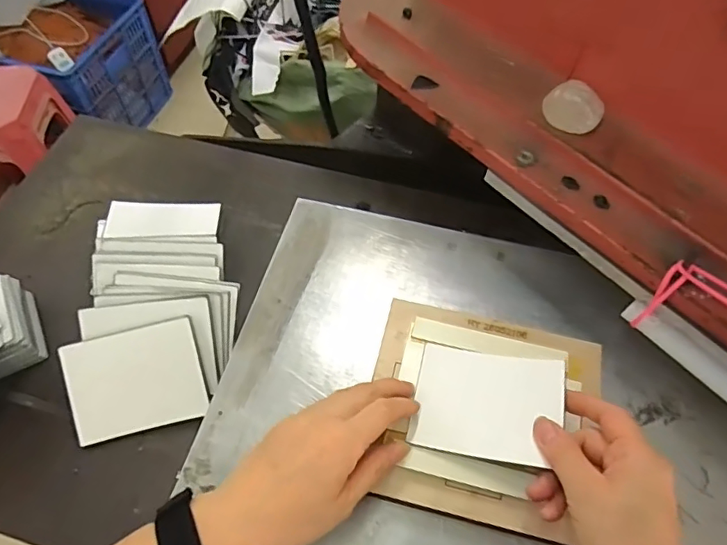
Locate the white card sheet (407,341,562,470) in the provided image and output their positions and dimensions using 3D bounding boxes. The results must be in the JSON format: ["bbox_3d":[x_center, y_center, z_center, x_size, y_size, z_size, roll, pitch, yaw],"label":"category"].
[{"bbox_3d":[0.092,0.096,0.388,0.102,0.022,0.079,11,58,6],"label":"white card sheet"}]

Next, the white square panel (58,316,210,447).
[{"bbox_3d":[-0.187,0.089,0.429,0.105,0.006,0.083,-14,86,-3],"label":"white square panel"}]

